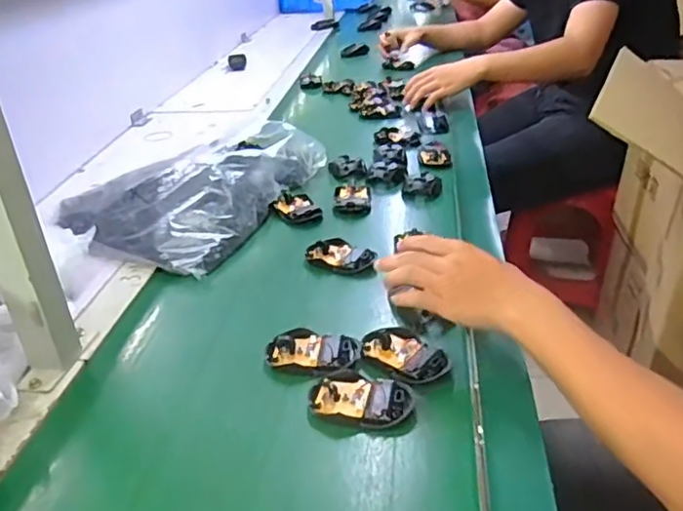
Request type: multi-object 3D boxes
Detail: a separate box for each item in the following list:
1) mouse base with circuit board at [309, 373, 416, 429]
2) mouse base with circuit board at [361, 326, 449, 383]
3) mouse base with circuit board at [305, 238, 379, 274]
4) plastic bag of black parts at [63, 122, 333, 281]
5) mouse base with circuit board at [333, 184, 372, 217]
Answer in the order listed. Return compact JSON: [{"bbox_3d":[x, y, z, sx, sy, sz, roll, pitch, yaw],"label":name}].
[{"bbox_3d":[0.018,0.136,0.555,0.094,0.018,0.050,4,32,11],"label":"mouse base with circuit board"},{"bbox_3d":[0.065,0.100,0.605,0.056,0.016,0.086,-28,39,-36],"label":"mouse base with circuit board"},{"bbox_3d":[-0.001,0.001,0.780,0.090,0.020,0.051,14,35,25],"label":"mouse base with circuit board"},{"bbox_3d":[-0.233,-0.122,0.942,0.280,0.093,0.399,10,33,20],"label":"plastic bag of black parts"},{"bbox_3d":[0.017,-0.088,0.928,0.056,0.017,0.093,-1,31,2],"label":"mouse base with circuit board"}]

